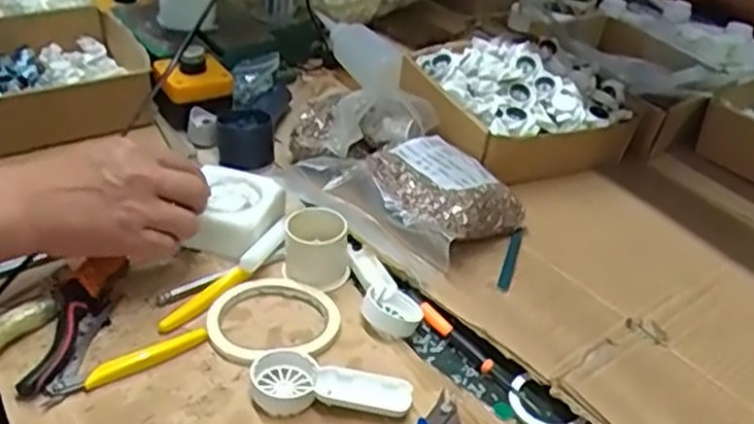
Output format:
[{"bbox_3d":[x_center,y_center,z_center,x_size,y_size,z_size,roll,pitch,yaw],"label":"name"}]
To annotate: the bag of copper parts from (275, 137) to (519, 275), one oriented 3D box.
[{"bbox_3d":[0.026,-0.016,0.683,0.155,0.050,0.170,-26,45,-38],"label":"bag of copper parts"}]

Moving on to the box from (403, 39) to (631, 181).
[{"bbox_3d":[0.147,-0.113,0.815,0.234,0.106,0.183,-10,37,-25],"label":"box"}]

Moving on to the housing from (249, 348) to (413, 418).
[{"bbox_3d":[-0.032,0.120,0.521,0.110,0.015,0.053,4,34,-3],"label":"housing"}]

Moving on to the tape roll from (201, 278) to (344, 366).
[{"bbox_3d":[-0.082,0.083,0.577,0.102,0.009,0.090,-5,35,-15],"label":"tape roll"}]

